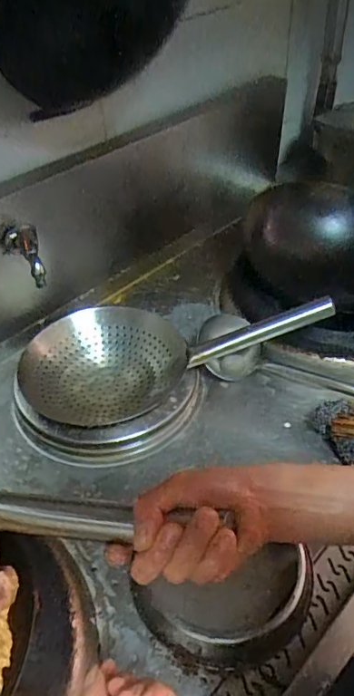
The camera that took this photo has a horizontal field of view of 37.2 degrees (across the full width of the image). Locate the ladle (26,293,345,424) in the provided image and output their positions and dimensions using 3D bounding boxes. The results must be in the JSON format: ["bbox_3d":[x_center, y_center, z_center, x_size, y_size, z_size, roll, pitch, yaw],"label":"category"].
[{"bbox_3d":[-0.004,0.006,0.860,0.498,0.109,0.261,-10,40,15],"label":"ladle"}]

